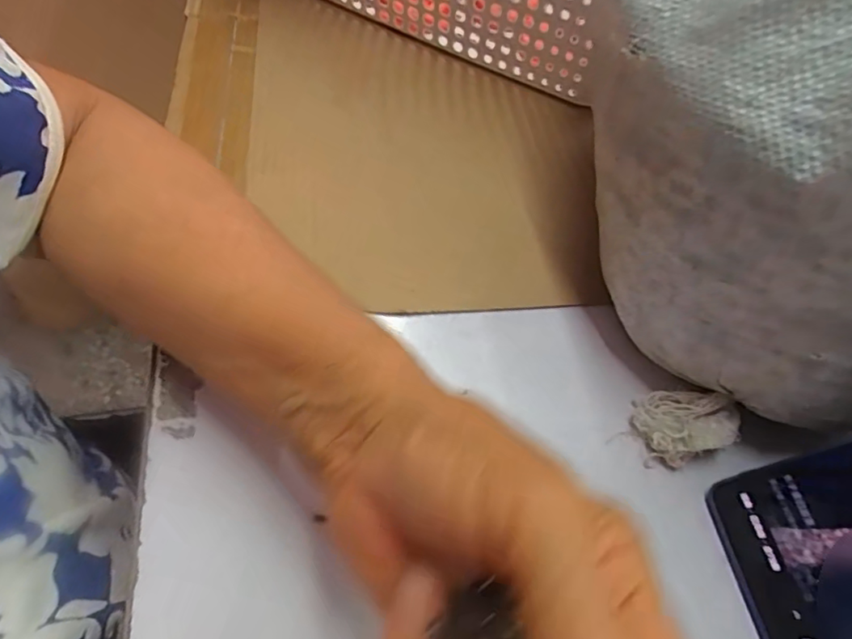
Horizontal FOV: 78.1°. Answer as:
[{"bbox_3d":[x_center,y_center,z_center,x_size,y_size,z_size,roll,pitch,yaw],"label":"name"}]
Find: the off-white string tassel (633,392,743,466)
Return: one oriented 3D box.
[{"bbox_3d":[0.129,0.052,0.261,0.045,0.020,0.034,-6,60,-8],"label":"off-white string tassel"}]

